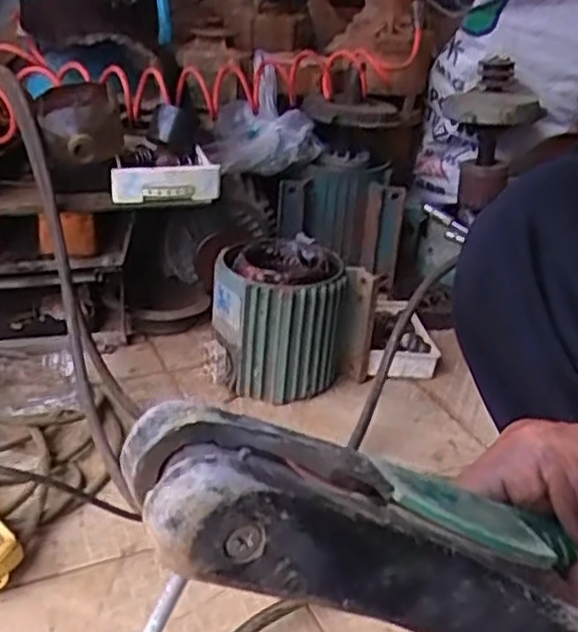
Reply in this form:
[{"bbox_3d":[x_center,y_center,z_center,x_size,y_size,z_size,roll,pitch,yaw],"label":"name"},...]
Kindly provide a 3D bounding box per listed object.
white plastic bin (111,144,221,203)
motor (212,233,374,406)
[{"bbox_3d":[-0.152,-0.163,0.899,0.125,0.042,0.064,-8,30,-22],"label":"white plastic bin"},{"bbox_3d":[-0.005,0.004,0.927,0.168,0.154,0.133,-11,31,-32],"label":"motor"}]

